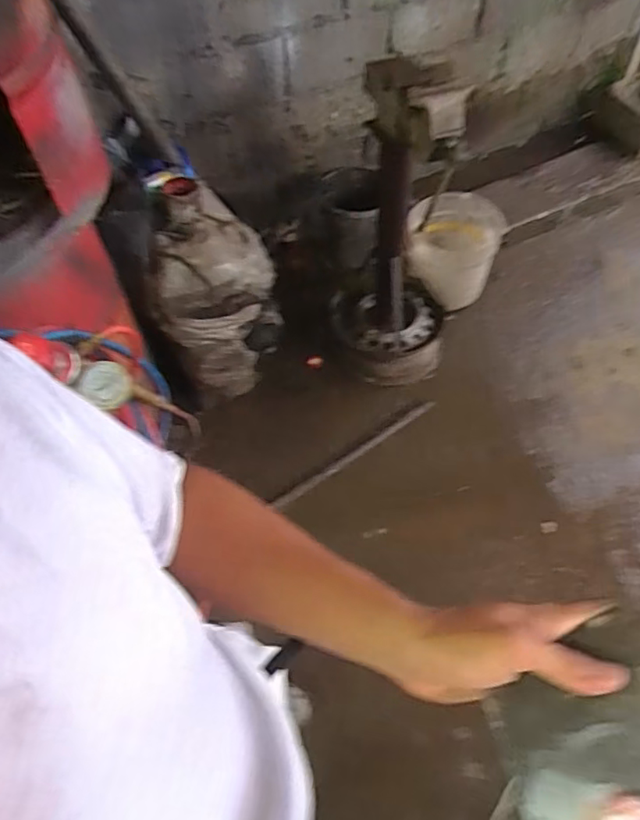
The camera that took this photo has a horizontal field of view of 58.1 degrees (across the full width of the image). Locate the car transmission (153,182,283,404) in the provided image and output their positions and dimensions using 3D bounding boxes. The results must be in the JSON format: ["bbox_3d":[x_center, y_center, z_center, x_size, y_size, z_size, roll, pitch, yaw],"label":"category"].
[{"bbox_3d":[-0.299,-0.334,1.715,0.321,0.570,0.342,-10,57,-5],"label":"car transmission"}]

